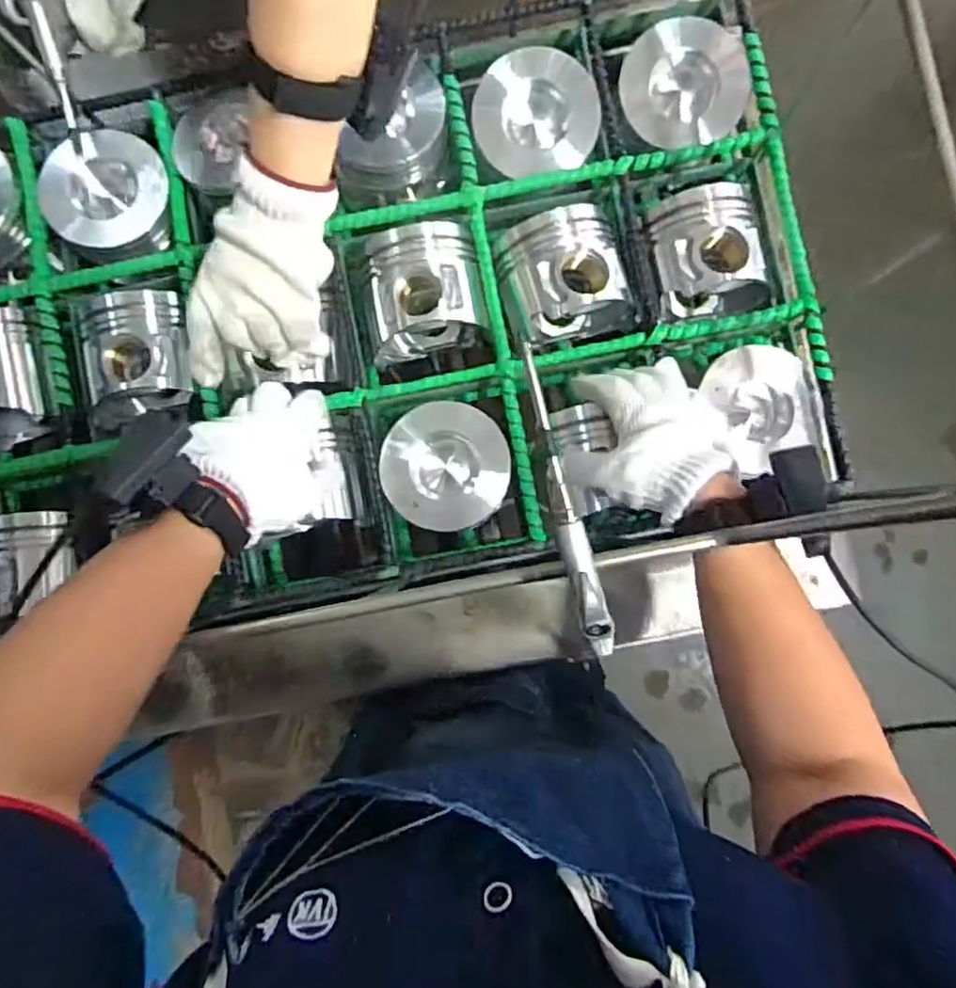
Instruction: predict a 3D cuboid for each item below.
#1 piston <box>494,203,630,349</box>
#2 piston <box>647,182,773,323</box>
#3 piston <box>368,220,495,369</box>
[{"bbox_3d":[0.073,-0.194,0.589,0.109,0.086,0.098,-20,86,3],"label":"piston"},{"bbox_3d":[0.200,-0.207,0.587,0.092,0.084,0.111,-9,86,4],"label":"piston"},{"bbox_3d":[-0.048,-0.179,0.592,0.104,0.085,0.108,-12,86,3],"label":"piston"}]

